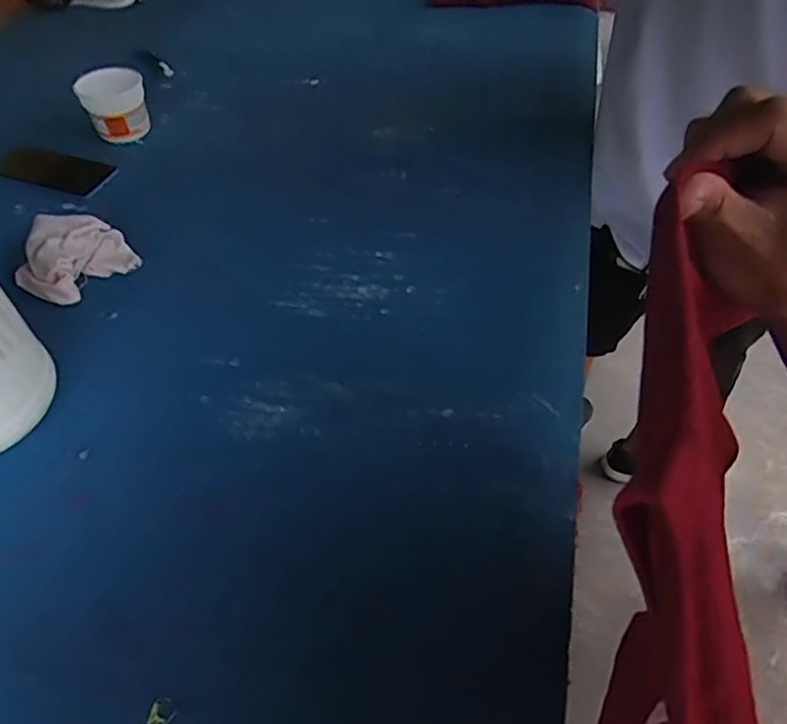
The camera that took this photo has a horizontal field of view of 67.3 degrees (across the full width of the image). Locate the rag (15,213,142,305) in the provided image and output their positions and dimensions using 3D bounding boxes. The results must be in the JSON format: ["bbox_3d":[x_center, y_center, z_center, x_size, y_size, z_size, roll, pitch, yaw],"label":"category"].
[{"bbox_3d":[-0.384,-0.129,0.700,0.105,0.045,0.119,34,59,24],"label":"rag"}]

